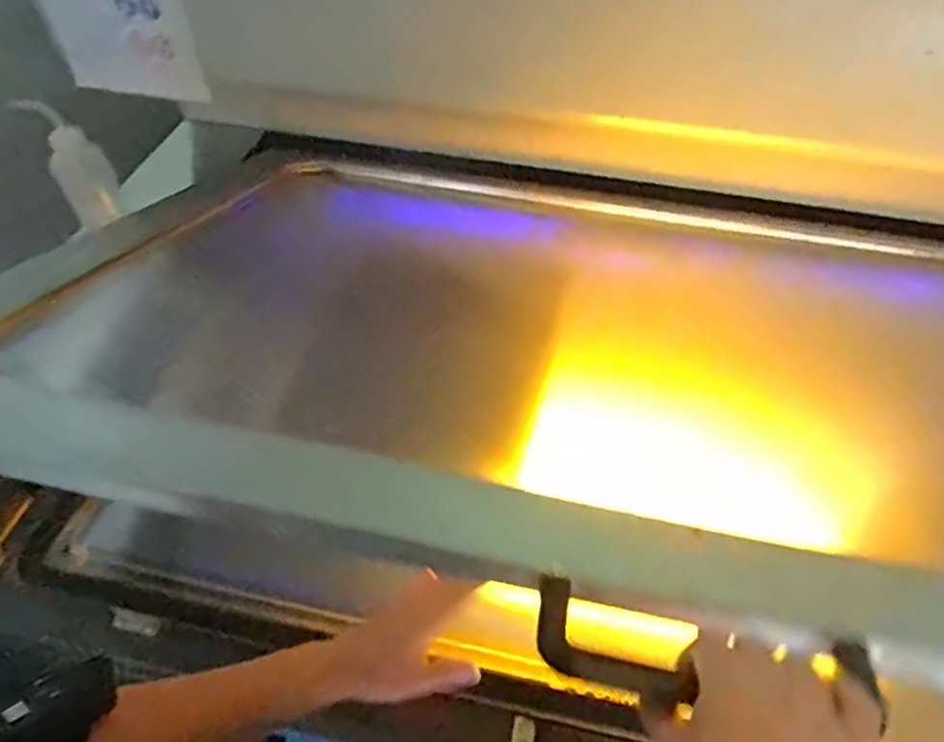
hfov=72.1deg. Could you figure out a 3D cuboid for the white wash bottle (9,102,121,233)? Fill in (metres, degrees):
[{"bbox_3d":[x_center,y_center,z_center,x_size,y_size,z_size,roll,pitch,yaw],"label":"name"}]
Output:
[{"bbox_3d":[-0.575,-0.301,0.950,0.078,0.203,0.064,-28,57,-21],"label":"white wash bottle"}]

